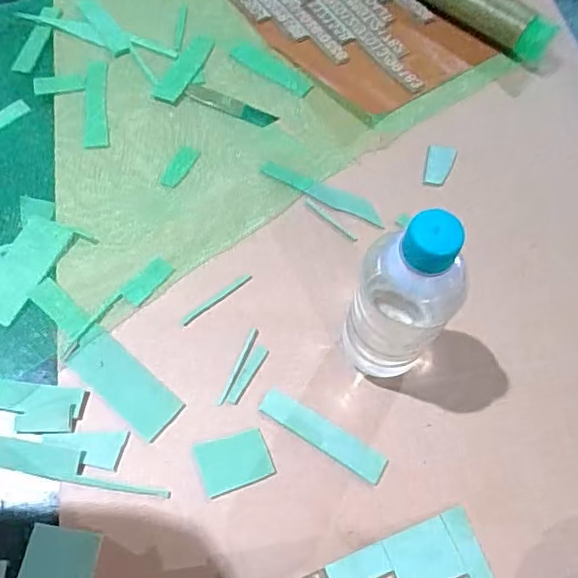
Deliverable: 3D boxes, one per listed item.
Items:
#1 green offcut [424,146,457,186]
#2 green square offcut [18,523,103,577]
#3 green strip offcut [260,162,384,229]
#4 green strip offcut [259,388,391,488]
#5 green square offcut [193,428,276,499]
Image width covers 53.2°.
[{"bbox_3d":[0.141,-0.115,0.540,0.026,0.004,0.047,14,65,6],"label":"green offcut"},{"bbox_3d":[-0.153,0.182,0.385,0.047,0.004,0.042,12,62,-4],"label":"green square offcut"},{"bbox_3d":[0.031,-0.087,0.520,0.117,0.011,0.020,25,67,11],"label":"green strip offcut"},{"bbox_3d":[0.025,0.108,0.428,0.100,0.005,0.021,30,68,13],"label":"green strip offcut"},{"bbox_3d":[-0.040,0.124,0.417,0.050,0.004,0.038,-18,66,-9],"label":"green square offcut"}]

